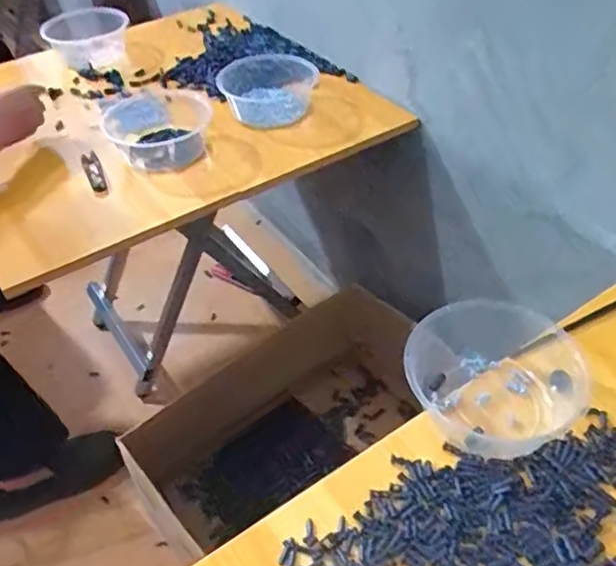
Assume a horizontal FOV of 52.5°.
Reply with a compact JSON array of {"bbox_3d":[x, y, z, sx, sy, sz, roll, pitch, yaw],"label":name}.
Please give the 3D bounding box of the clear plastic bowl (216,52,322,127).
[{"bbox_3d":[-0.057,-0.286,0.919,0.132,0.070,0.122,-1,45,1],"label":"clear plastic bowl"}]

